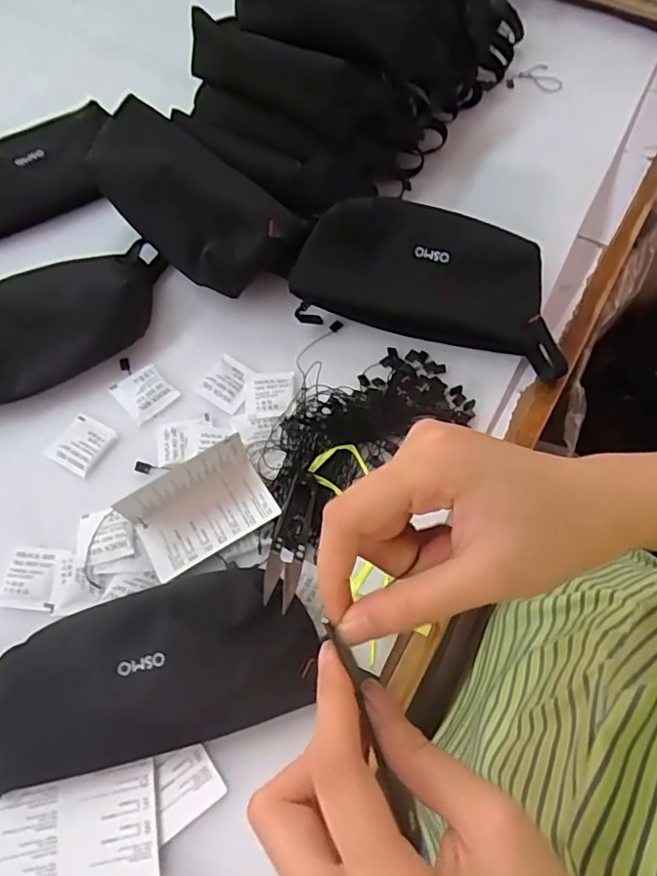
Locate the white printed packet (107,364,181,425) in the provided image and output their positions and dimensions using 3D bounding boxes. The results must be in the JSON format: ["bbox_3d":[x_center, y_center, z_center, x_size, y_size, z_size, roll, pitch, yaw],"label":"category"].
[{"bbox_3d":[-0.141,-0.036,0.435,0.038,0.004,0.043,-39,70,-18],"label":"white printed packet"}]

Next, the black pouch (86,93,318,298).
[{"bbox_3d":[-0.111,-0.186,0.471,0.196,0.077,0.085,41,70,18],"label":"black pouch"}]

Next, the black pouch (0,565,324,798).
[{"bbox_3d":[-0.111,0.134,0.327,0.206,0.045,0.092,-15,65,-7],"label":"black pouch"}]

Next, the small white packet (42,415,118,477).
[{"bbox_3d":[-0.181,0.004,0.417,0.037,0.004,0.040,27,67,12],"label":"small white packet"}]

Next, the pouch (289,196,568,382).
[{"bbox_3d":[0.084,-0.123,0.439,0.204,0.073,0.090,13,64,6],"label":"pouch"}]

